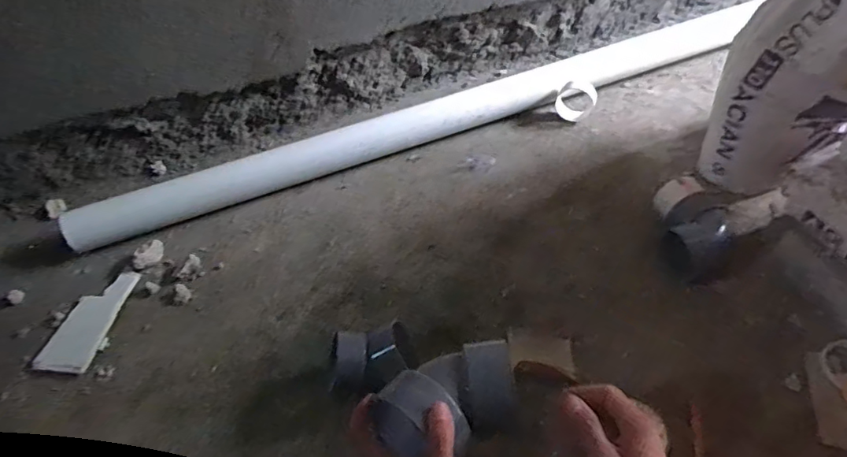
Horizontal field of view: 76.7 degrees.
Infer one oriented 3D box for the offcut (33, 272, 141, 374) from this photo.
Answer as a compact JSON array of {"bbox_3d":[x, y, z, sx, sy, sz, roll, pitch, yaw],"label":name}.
[{"bbox_3d":[-0.618,0.169,0.995,0.109,0.017,0.214,4,47,15],"label":"offcut"}]

